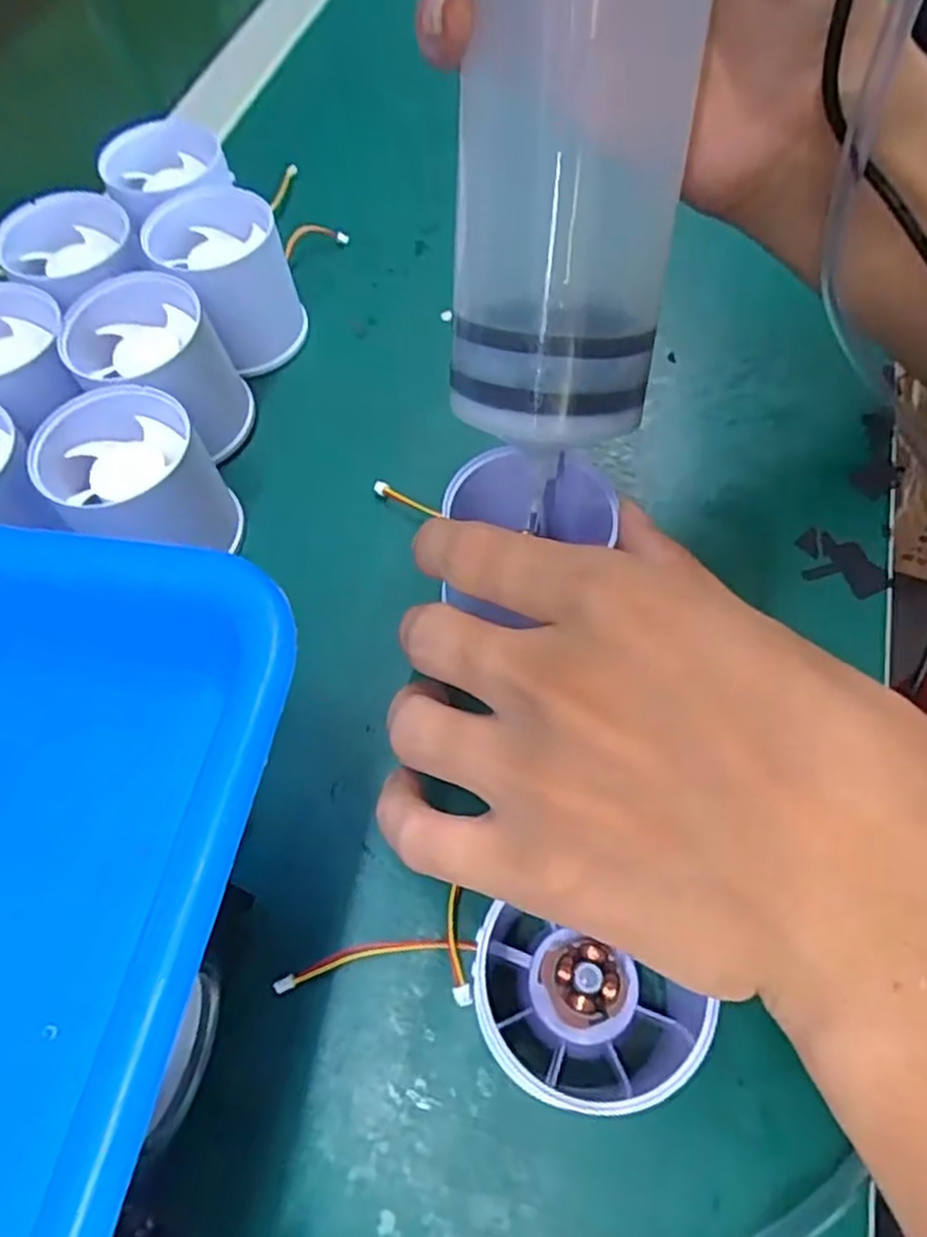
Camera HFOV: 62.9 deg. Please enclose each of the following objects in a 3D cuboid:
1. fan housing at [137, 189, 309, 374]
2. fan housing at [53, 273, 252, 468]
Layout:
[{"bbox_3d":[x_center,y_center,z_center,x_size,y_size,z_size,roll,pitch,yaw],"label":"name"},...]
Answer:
[{"bbox_3d":[-0.096,-0.138,0.313,0.047,0.052,0.057,-26,63,-11],"label":"fan housing"},{"bbox_3d":[-0.116,-0.090,0.284,0.052,0.053,0.057,-1,61,2],"label":"fan housing"}]

